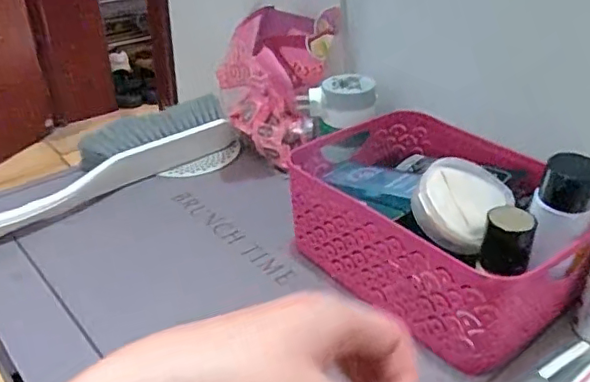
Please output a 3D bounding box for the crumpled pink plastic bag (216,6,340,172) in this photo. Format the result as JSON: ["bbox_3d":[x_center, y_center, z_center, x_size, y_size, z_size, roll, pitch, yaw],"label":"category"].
[{"bbox_3d":[-0.019,-0.118,0.675,0.141,0.170,0.099,-2,32,1],"label":"crumpled pink plastic bag"}]

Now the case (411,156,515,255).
[{"bbox_3d":[0.127,0.007,0.436,0.064,0.018,0.079,37,60,13],"label":"case"}]

